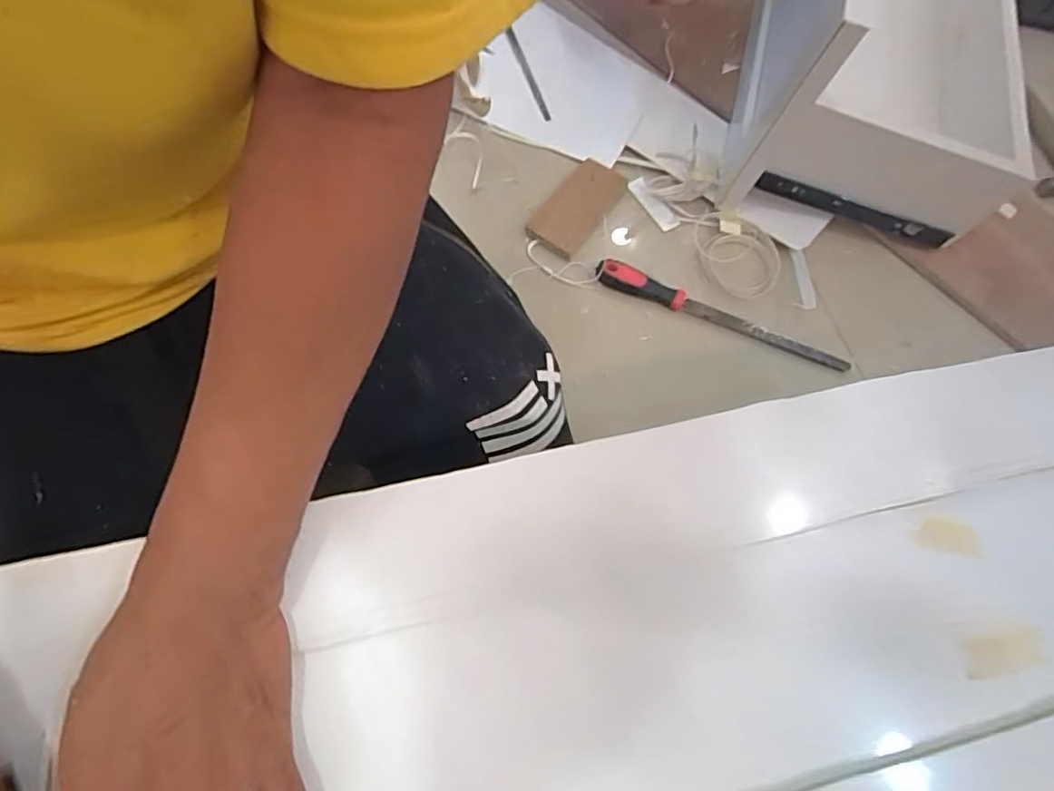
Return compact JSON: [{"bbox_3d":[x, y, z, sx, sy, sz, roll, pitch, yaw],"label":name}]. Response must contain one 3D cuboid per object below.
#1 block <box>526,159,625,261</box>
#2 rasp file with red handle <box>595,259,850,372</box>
[{"bbox_3d":[0.064,-0.237,0.738,0.072,0.018,0.145,33,70,11],"label":"block"},{"bbox_3d":[0.223,-0.093,0.676,0.300,0.025,0.024,23,68,7],"label":"rasp file with red handle"}]

